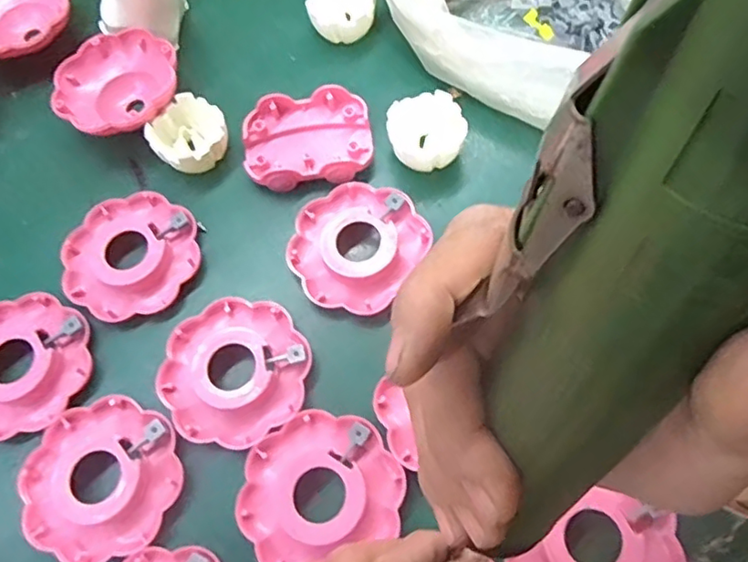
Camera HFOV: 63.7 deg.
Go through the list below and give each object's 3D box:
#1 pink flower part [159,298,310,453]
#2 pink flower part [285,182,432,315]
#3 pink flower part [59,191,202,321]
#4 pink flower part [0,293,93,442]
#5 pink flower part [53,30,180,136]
[{"bbox_3d":[-0.080,0.050,0.345,0.082,0.017,0.083,0,71,1],"label":"pink flower part"},{"bbox_3d":[-0.011,-0.023,0.374,0.079,0.024,0.083,0,71,1],"label":"pink flower part"},{"bbox_3d":[-0.156,-0.017,0.386,0.082,0.022,0.083,0,71,1],"label":"pink flower part"},{"bbox_3d":[-0.214,0.050,0.362,0.083,0.015,0.083,0,71,1],"label":"pink flower part"},{"bbox_3d":[-0.177,-0.134,0.424,0.084,0.032,0.083,0,71,1],"label":"pink flower part"}]

